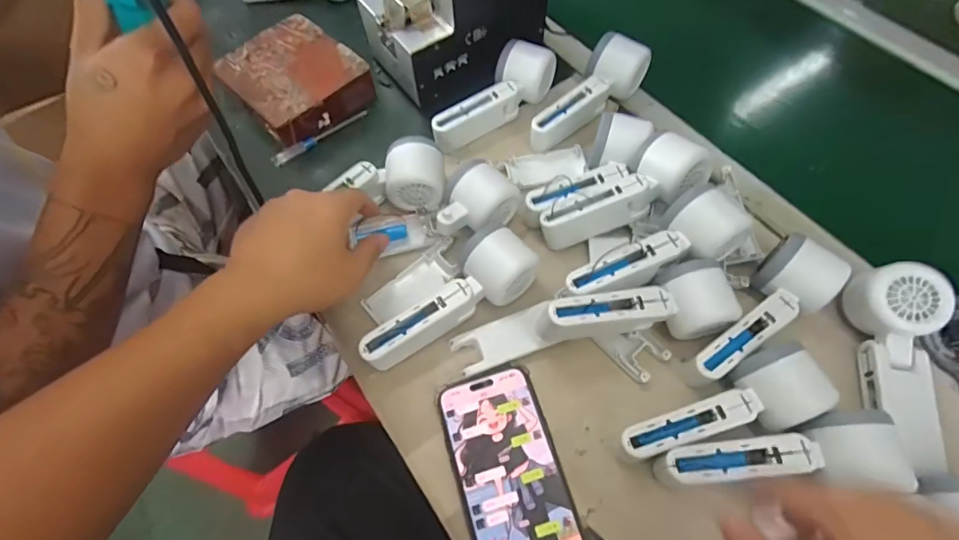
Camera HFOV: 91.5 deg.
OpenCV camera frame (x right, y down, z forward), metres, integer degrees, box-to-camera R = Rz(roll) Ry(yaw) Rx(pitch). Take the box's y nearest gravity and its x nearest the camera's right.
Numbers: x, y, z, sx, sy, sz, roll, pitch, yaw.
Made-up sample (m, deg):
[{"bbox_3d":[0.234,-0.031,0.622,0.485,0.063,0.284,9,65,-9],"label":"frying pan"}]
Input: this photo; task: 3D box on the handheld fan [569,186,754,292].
[{"bbox_3d":[0.155,-0.011,0.404,0.165,0.065,0.059,-31,66,-14],"label":"handheld fan"}]

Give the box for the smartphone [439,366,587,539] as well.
[{"bbox_3d":[0.024,0.157,0.353,0.077,0.007,0.160,-15,63,-6],"label":"smartphone"}]

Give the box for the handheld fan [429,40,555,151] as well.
[{"bbox_3d":[0.018,-0.189,0.512,0.052,0.053,0.153,38,69,19],"label":"handheld fan"}]

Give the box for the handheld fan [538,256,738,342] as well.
[{"bbox_3d":[0.131,0.030,0.389,0.163,0.059,0.055,-7,62,-2],"label":"handheld fan"}]

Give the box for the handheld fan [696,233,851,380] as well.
[{"bbox_3d":[0.235,0.035,0.391,0.161,0.051,0.059,-35,67,-16],"label":"handheld fan"}]

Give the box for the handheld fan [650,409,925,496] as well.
[{"bbox_3d":[0.216,0.136,0.339,0.167,0.053,0.051,-3,62,0],"label":"handheld fan"}]

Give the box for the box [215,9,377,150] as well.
[{"bbox_3d":[-0.215,-0.226,0.548,0.133,0.041,0.148,-41,68,-18],"label":"box"}]

